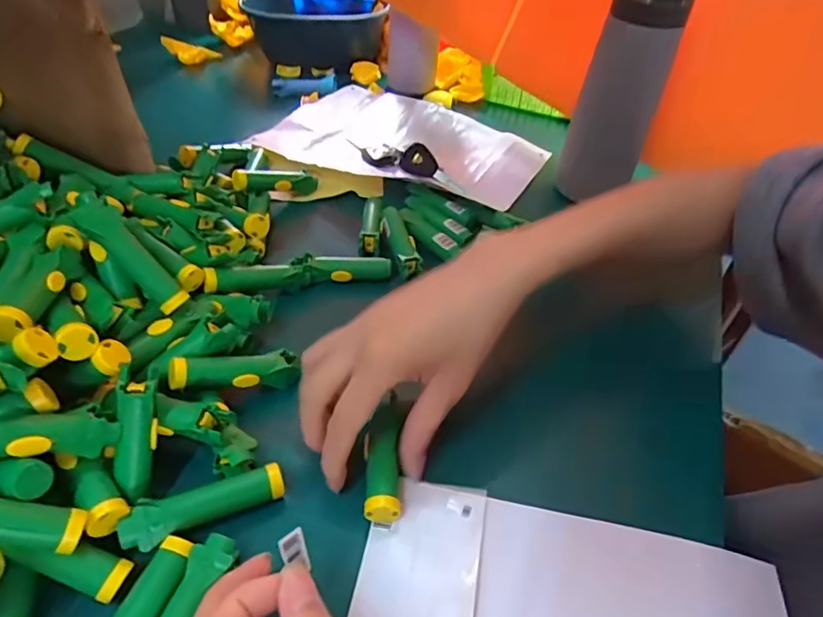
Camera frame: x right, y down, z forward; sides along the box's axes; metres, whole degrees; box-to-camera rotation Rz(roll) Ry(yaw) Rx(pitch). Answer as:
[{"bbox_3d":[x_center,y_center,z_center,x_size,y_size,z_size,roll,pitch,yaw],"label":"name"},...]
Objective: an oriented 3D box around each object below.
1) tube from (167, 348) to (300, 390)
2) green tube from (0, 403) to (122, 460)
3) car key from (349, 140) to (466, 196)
[{"bbox_3d":[-0.112,0.042,0.328,0.080,0.022,0.021,2,40,-35],"label":"tube"},{"bbox_3d":[-0.184,0.059,0.239,0.079,0.015,0.021,8,34,-44],"label":"green tube"},{"bbox_3d":[-0.012,-0.163,0.543,0.143,0.021,0.046,36,54,28],"label":"car key"}]

